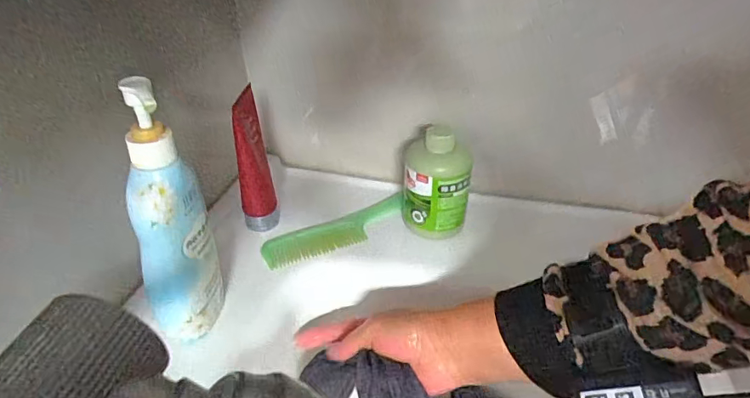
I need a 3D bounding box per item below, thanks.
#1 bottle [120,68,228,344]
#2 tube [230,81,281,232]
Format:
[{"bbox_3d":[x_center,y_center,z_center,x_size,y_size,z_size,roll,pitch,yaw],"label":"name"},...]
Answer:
[{"bbox_3d":[-0.154,0.018,0.358,0.053,0.210,0.047,-12,35,-17],"label":"bottle"},{"bbox_3d":[-0.127,-0.037,0.502,0.035,0.149,0.033,-6,34,-8],"label":"tube"}]

